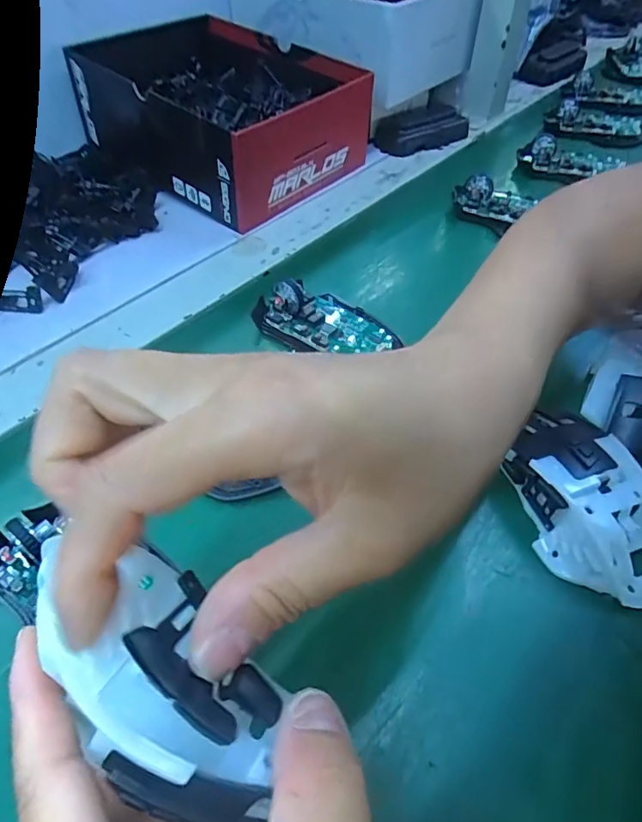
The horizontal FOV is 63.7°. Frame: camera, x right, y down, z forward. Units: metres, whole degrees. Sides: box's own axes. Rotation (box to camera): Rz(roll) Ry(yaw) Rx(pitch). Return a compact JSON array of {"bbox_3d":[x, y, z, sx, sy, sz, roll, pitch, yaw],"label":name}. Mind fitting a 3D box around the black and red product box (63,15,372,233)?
[{"bbox_3d":[-0.095,-0.307,0.538,0.235,0.096,0.201,30,55,26],"label":"black and red product box"}]

